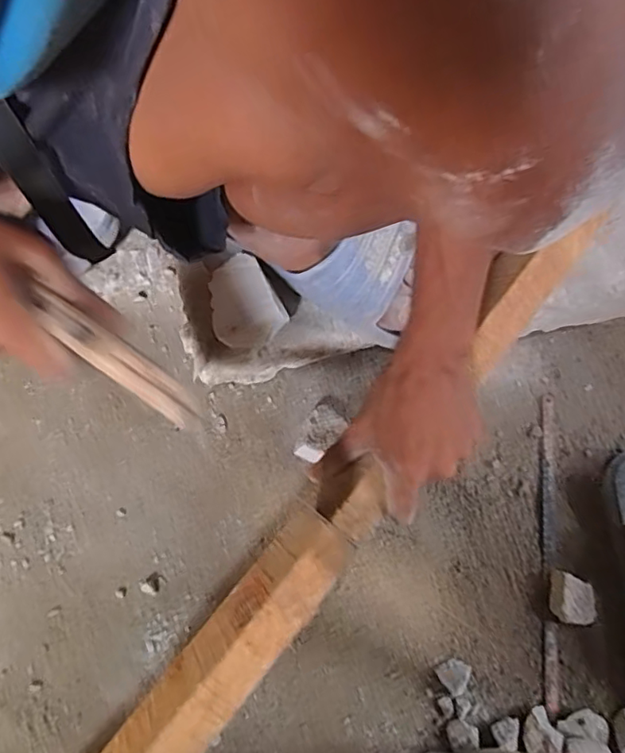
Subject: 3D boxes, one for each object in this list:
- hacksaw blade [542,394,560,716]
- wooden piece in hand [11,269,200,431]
[{"bbox_3d":[0.220,0.151,0.517,0.014,0.006,0.280,7,70,2],"label":"hacksaw blade"},{"bbox_3d":[-0.119,-0.010,0.341,0.117,0.012,0.022,39,73,-7],"label":"wooden piece in hand"}]

